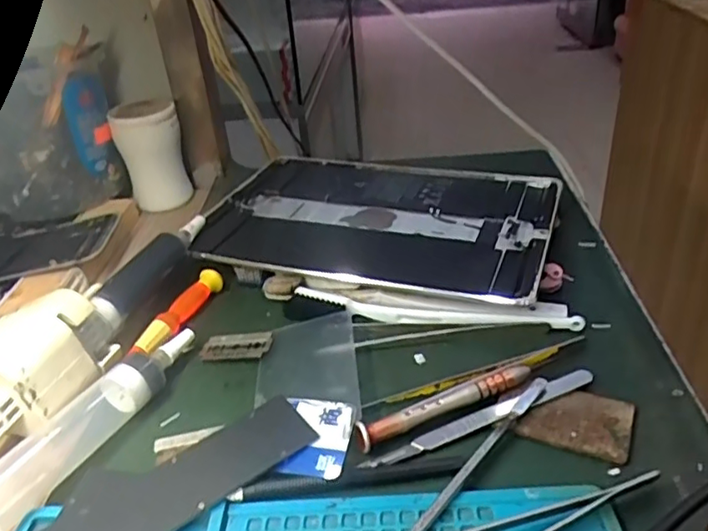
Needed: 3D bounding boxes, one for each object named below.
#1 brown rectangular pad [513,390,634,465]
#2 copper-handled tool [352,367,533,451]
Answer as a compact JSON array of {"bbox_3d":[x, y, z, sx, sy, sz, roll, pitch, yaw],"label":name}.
[{"bbox_3d":[0.104,0.070,0.280,0.047,0.004,0.035,12,37,24],"label":"brown rectangular pad"},{"bbox_3d":[0.044,0.066,0.290,0.092,0.008,0.011,-17,35,-17],"label":"copper-handled tool"}]

